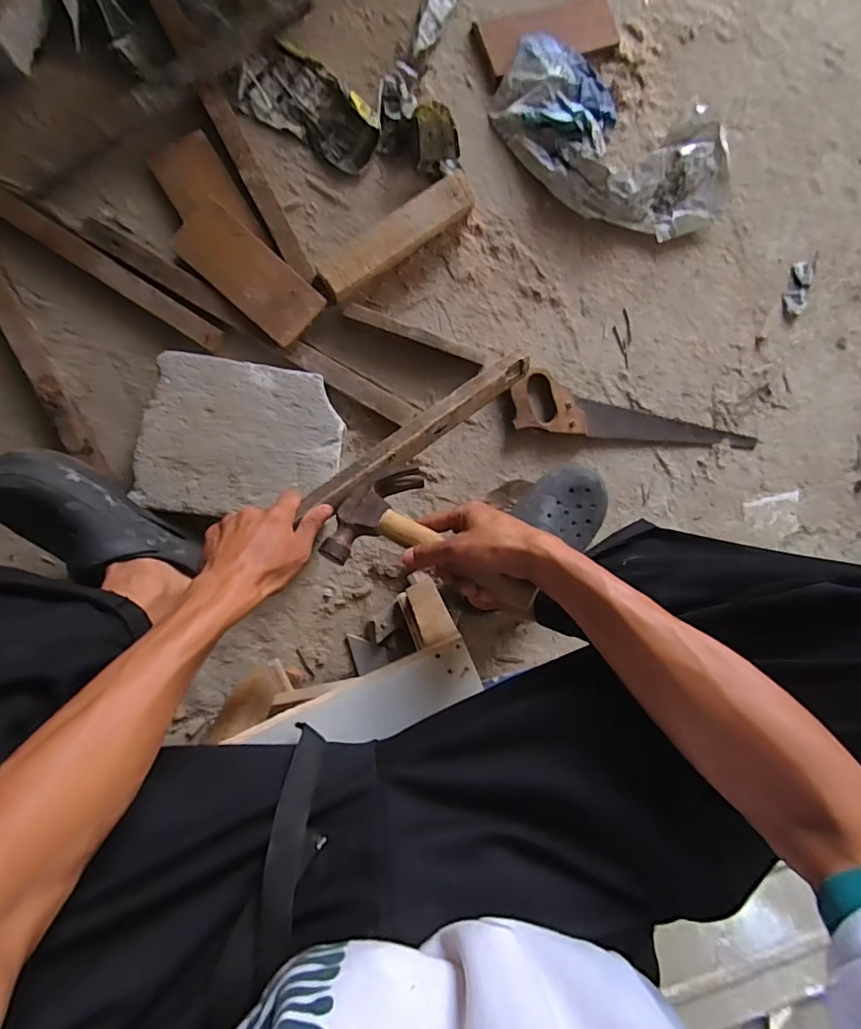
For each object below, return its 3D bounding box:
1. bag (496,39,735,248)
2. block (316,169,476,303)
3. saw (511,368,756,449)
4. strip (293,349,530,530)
[{"bbox_3d":[0.270,-0.537,0.734,0.358,0.055,0.188,19,91,-8],"label":"bag"},{"bbox_3d":[-0.048,-0.382,0.708,0.245,0.051,0.055,-37,97,-4],"label":"block"},{"bbox_3d":[0.313,-0.137,0.777,0.398,0.031,0.085,13,91,-8],"label":"saw"},{"bbox_3d":[-0.001,-0.100,0.571,0.312,0.017,0.036,-38,97,-20],"label":"strip"}]

